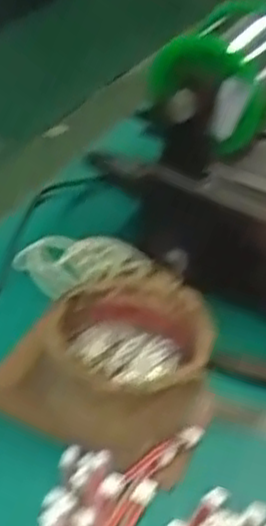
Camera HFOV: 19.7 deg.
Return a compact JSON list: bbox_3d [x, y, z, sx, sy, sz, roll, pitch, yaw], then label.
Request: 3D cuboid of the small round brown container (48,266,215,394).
[{"bbox_3d":[-0.003,0.044,0.388,0.082,0.038,0.085,6,40,-5],"label":"small round brown container"}]

